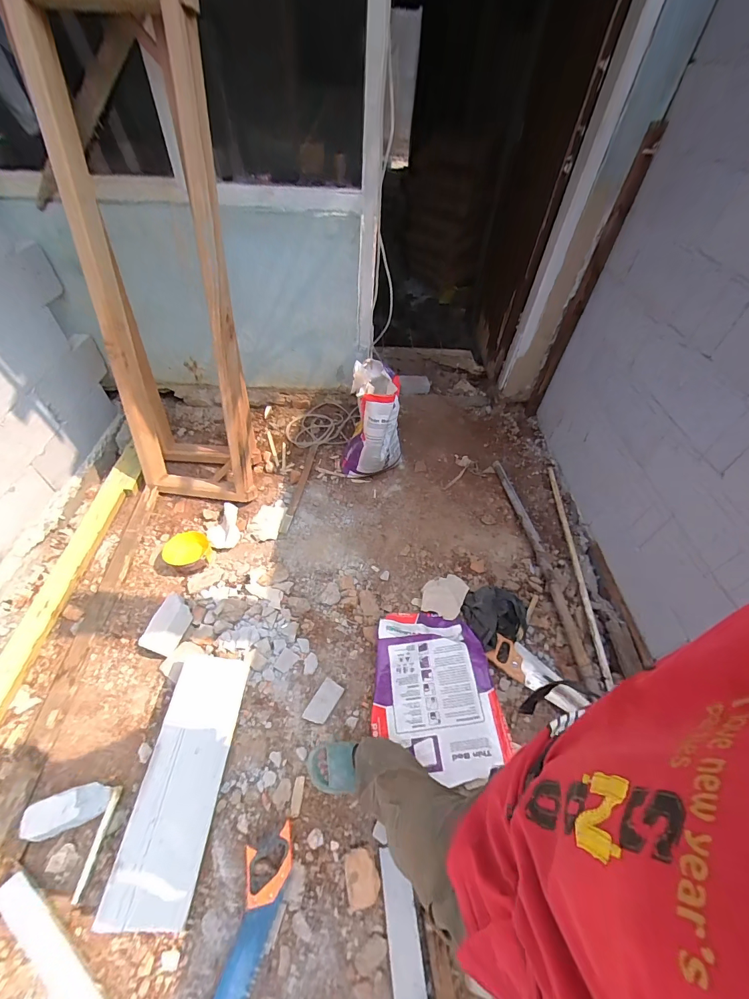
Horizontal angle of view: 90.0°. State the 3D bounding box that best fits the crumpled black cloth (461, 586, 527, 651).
[{"bbox_3d":[0.467,0.434,1.450,0.243,0.090,0.224,-15,53,-16],"label":"crumpled black cloth"}]

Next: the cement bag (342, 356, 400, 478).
[{"bbox_3d":[-0.007,-0.382,1.814,0.294,0.559,0.323,10,50,4],"label":"cement bag"}]

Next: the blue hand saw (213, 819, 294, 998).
[{"bbox_3d":[-0.328,1.106,0.868,0.112,0.052,0.548,13,50,7],"label":"blue hand saw"}]

